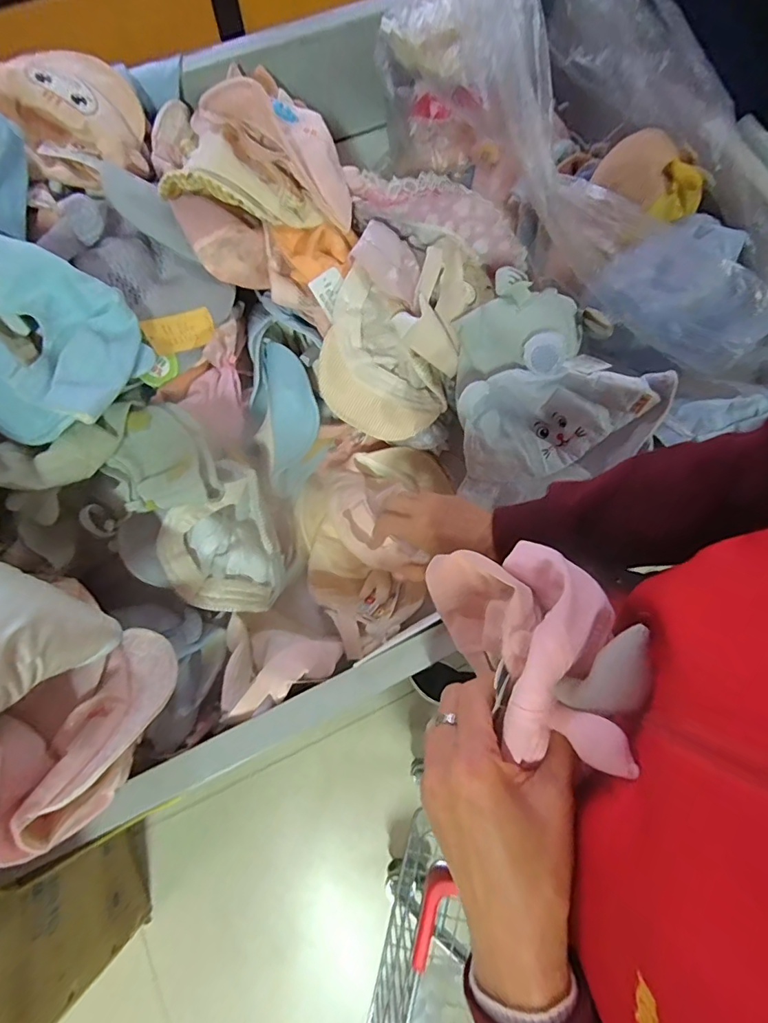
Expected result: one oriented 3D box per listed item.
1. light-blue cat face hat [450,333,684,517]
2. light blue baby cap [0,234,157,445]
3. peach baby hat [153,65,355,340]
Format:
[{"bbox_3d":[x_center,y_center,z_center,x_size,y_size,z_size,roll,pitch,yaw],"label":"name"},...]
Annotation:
[{"bbox_3d":[0.182,-0.080,0.535,0.211,0.209,0.054,20,32,-2],"label":"light-blue cat face hat"},{"bbox_3d":[-0.301,-0.146,0.410,0.167,0.072,0.152,11,75,2],"label":"light blue baby cap"},{"bbox_3d":[-0.119,-0.339,0.494,0.179,0.120,0.194,17,75,3],"label":"peach baby hat"}]

